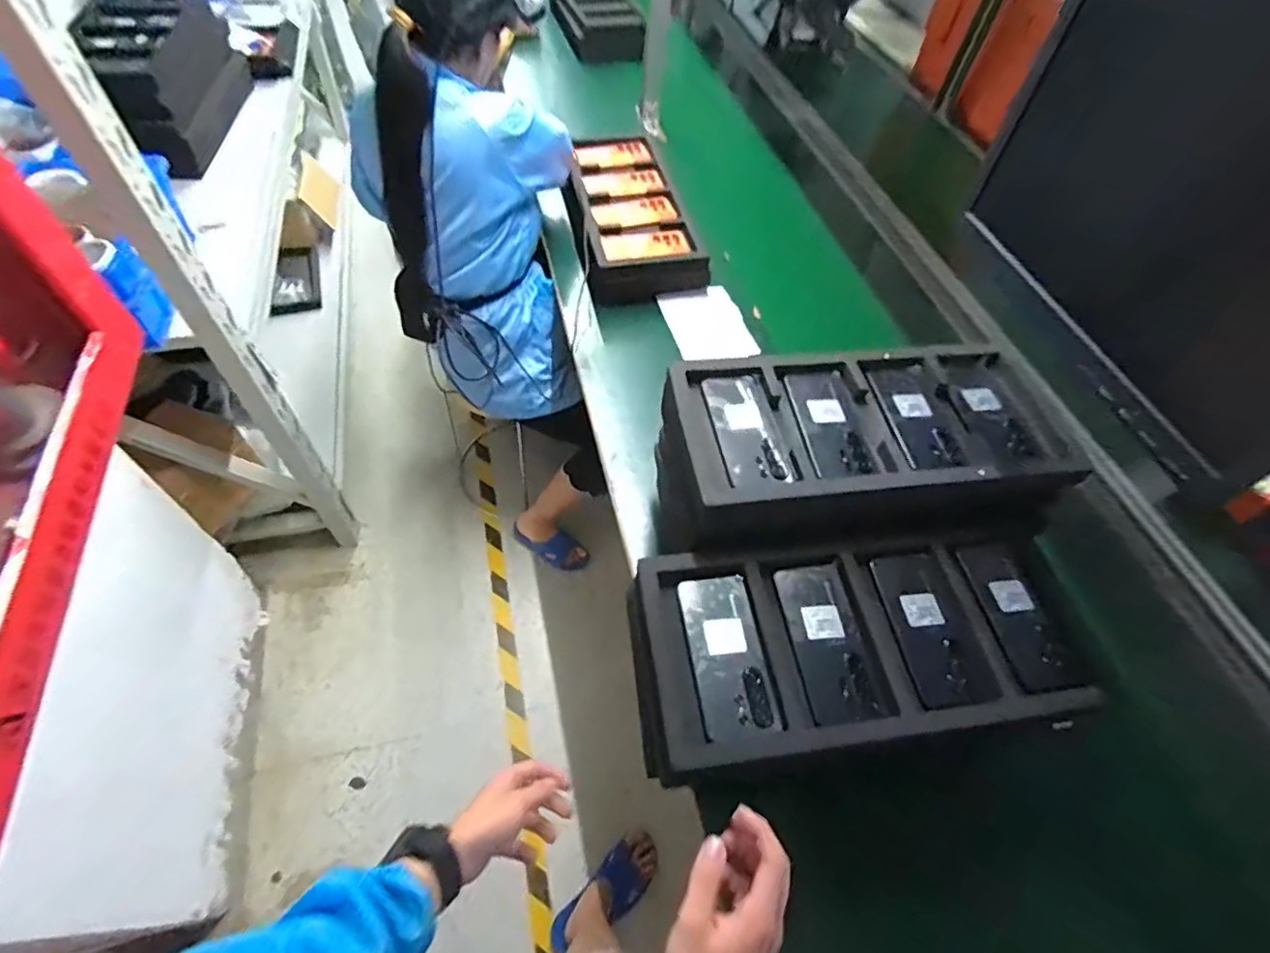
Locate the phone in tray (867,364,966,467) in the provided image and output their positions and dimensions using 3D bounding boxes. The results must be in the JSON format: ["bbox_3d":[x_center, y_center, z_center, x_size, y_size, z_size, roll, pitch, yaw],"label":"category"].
[{"bbox_3d":[0.358,-0.077,0.747,0.073,0.008,0.162,-4,55,-6],"label":"phone in tray"}]

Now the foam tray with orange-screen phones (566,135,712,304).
[{"bbox_3d":[-0.016,-0.572,1.261,0.232,0.102,0.474,-9,56,-9],"label":"foam tray with orange-screen phones"}]

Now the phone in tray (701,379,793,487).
[{"bbox_3d":[0.131,-0.058,0.713,0.070,0.016,0.158,-8,56,-8],"label":"phone in tray"}]

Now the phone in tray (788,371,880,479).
[{"bbox_3d":[0.244,-0.068,0.732,0.078,0.014,0.159,-5,55,-6],"label":"phone in tray"}]

